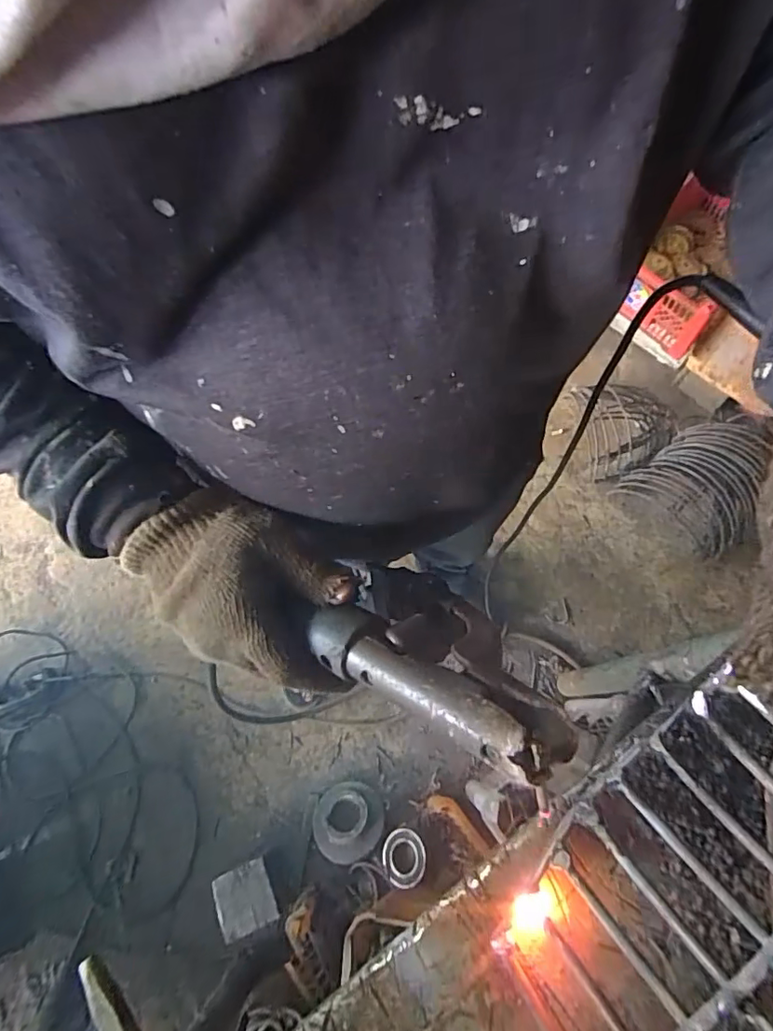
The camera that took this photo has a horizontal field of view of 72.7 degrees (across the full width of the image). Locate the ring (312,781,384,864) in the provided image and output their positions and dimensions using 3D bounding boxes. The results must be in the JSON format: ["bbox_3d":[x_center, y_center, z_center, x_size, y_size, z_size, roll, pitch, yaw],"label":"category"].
[{"bbox_3d":[-0.076,0.581,1.002,0.135,0.042,0.135,-9,45,9],"label":"ring"}]

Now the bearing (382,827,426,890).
[{"bbox_3d":[0.032,0.616,0.946,0.082,0.016,0.090,-14,46,21],"label":"bearing"}]

